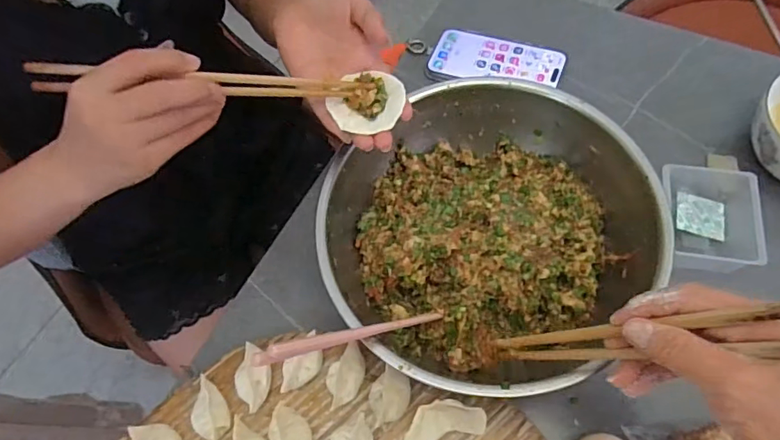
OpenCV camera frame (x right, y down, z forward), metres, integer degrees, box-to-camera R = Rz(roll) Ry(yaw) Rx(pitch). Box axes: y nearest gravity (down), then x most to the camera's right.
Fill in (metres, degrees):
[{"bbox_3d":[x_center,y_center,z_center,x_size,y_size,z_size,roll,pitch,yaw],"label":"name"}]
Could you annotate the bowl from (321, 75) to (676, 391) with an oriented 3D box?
[{"bbox_3d":[0.080,0.009,0.430,0.256,0.089,0.244,-2,64,5],"label":"bowl"}]

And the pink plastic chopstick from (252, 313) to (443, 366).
[{"bbox_3d":[-0.017,0.076,0.336,0.012,0.166,0.008,-47,61,30],"label":"pink plastic chopstick"}]

